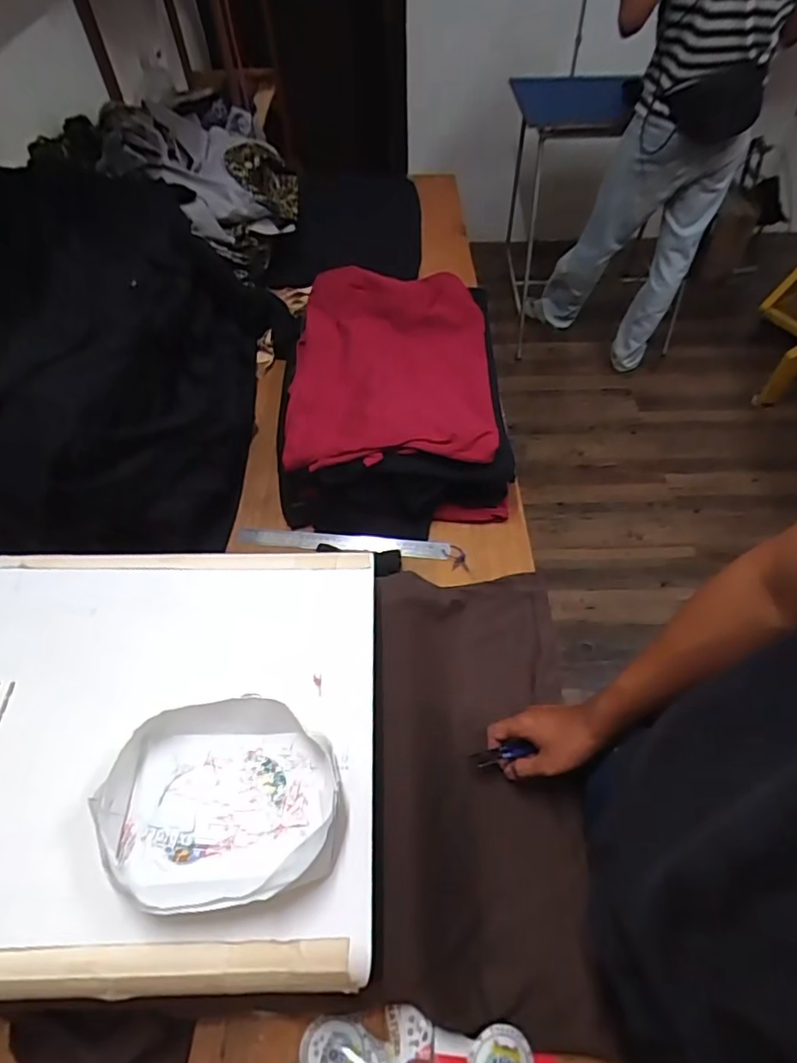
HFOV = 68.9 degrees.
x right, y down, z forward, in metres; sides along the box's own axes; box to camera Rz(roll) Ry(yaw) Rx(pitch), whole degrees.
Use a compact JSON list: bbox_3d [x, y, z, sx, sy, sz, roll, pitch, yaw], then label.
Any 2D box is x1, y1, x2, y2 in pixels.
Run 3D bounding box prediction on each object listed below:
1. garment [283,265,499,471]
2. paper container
[{"bbox_3d":[-0.008,-0.277,0.989,0.329,0.072,0.476,-2,53,2],"label":"garment"},{"bbox_3d":[-0.147,0.230,0.497,0.187,0.052,0.155,-10,53,-6],"label":"paper container"}]

